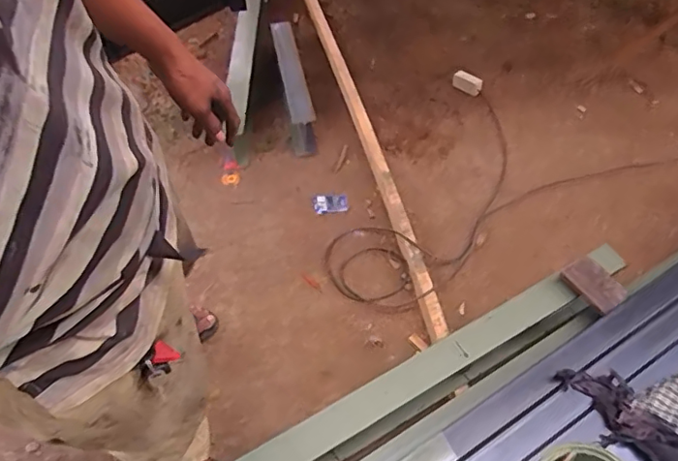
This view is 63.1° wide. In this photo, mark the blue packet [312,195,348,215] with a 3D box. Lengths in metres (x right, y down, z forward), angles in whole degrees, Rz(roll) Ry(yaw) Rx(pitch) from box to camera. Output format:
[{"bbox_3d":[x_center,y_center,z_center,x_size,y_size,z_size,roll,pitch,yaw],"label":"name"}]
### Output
[{"bbox_3d":[-0.028,-0.085,1.722,0.104,0.010,0.067,-7,52,-8],"label":"blue packet"}]

